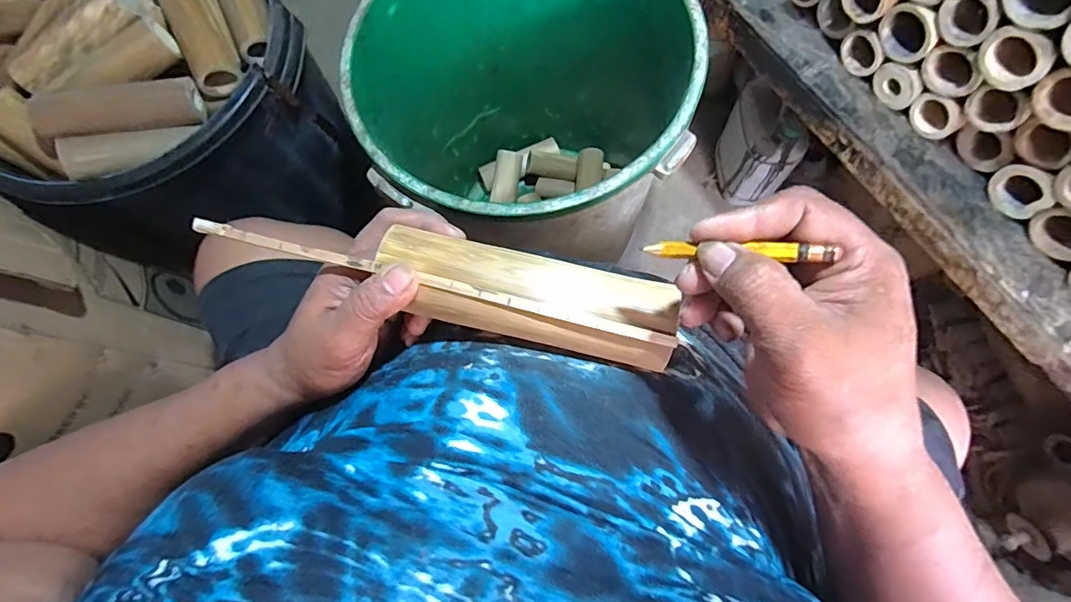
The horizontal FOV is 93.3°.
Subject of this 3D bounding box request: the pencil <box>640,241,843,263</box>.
[{"bbox_3d":[0.086,-0.022,0.224,0.077,0.004,0.007,5,72,27],"label":"pencil"}]

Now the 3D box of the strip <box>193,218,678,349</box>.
[{"bbox_3d":[-0.060,-0.011,0.290,0.282,0.006,0.008,14,75,2],"label":"strip"}]

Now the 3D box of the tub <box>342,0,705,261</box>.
[{"bbox_3d":[-0.011,-0.247,0.842,0.446,0.477,0.448,0,74,1],"label":"tub"}]

